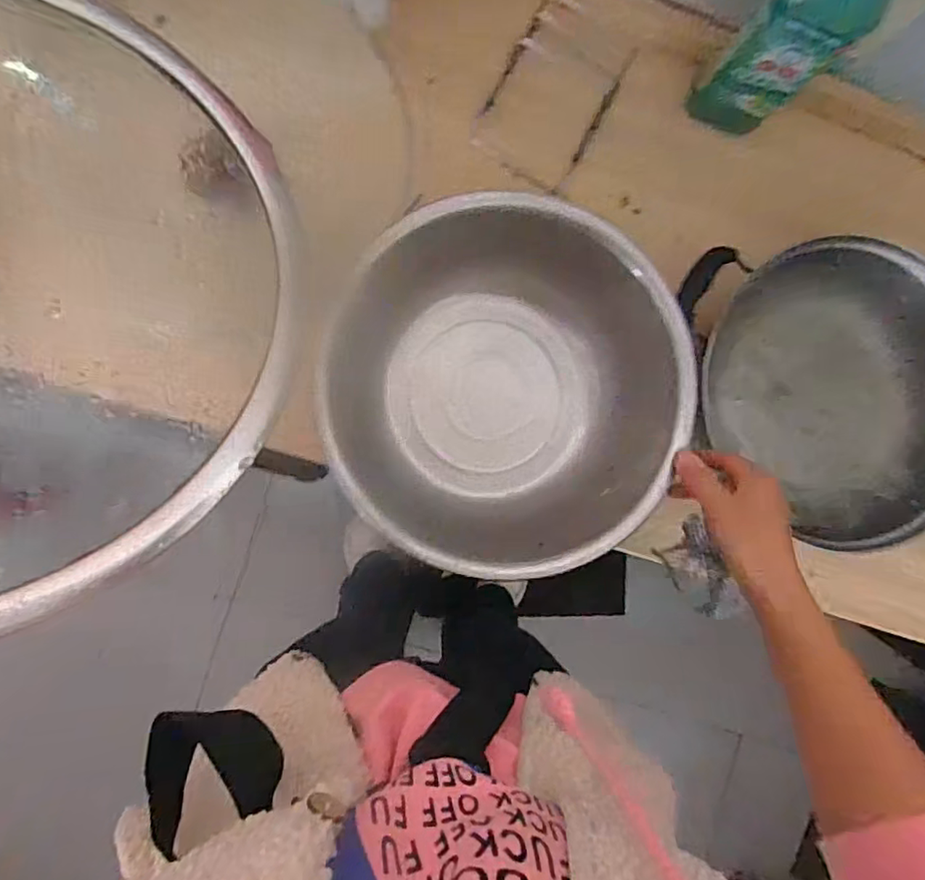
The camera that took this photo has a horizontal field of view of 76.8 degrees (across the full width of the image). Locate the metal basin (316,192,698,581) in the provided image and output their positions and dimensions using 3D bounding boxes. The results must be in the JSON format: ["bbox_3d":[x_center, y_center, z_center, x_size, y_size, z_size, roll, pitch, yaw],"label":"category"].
[{"bbox_3d":[0.031,-0.037,0.484,0.272,0.120,0.266,0,89,-8],"label":"metal basin"}]

